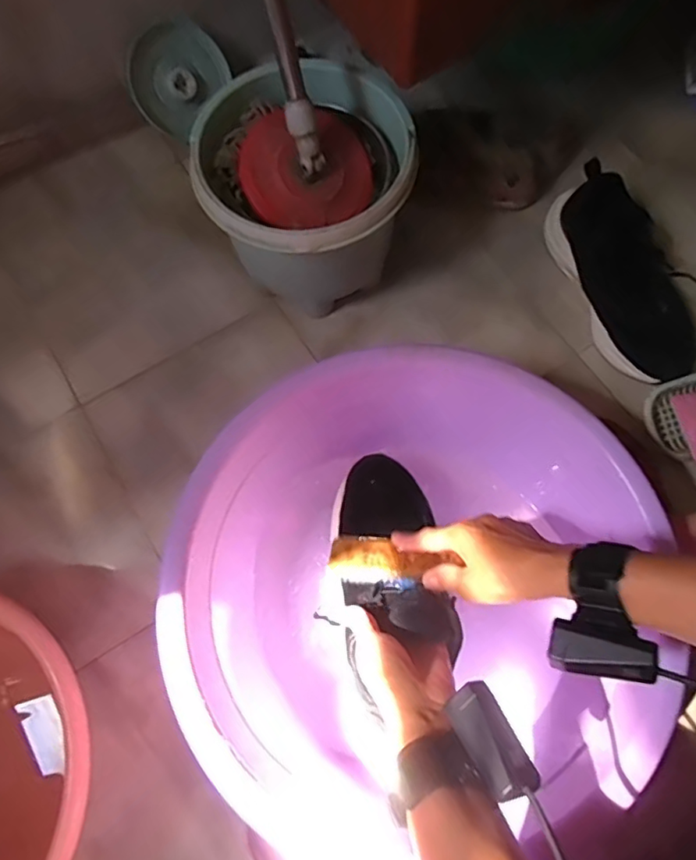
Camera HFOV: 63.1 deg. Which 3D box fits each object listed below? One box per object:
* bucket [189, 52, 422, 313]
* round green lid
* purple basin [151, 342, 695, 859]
[{"bbox_3d":[-0.045,-0.270,0.705,0.236,0.219,0.217,0,71,1],"label":"bucket"},{"bbox_3d":[-0.254,-0.523,0.837,0.147,0.124,0.021,-53,43,3],"label":"round green lid"},{"bbox_3d":[0.056,0.146,0.581,0.427,0.192,0.415,0,71,1],"label":"purple basin"}]

